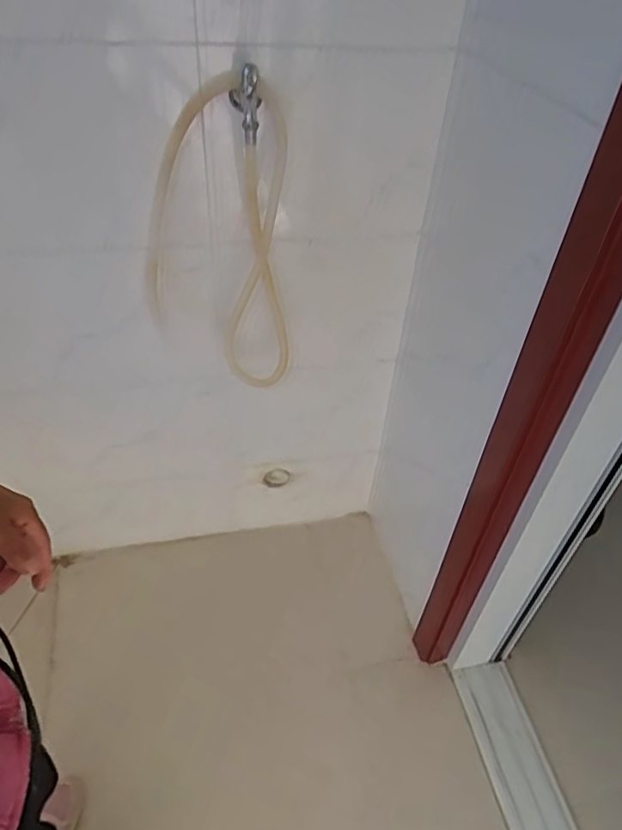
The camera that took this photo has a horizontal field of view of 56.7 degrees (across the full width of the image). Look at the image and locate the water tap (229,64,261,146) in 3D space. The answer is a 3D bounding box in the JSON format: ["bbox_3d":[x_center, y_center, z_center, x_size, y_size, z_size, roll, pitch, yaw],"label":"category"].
[{"bbox_3d":[-0.094,-0.445,0.826,0.041,0.095,0.057,-6,43,-7],"label":"water tap"}]

